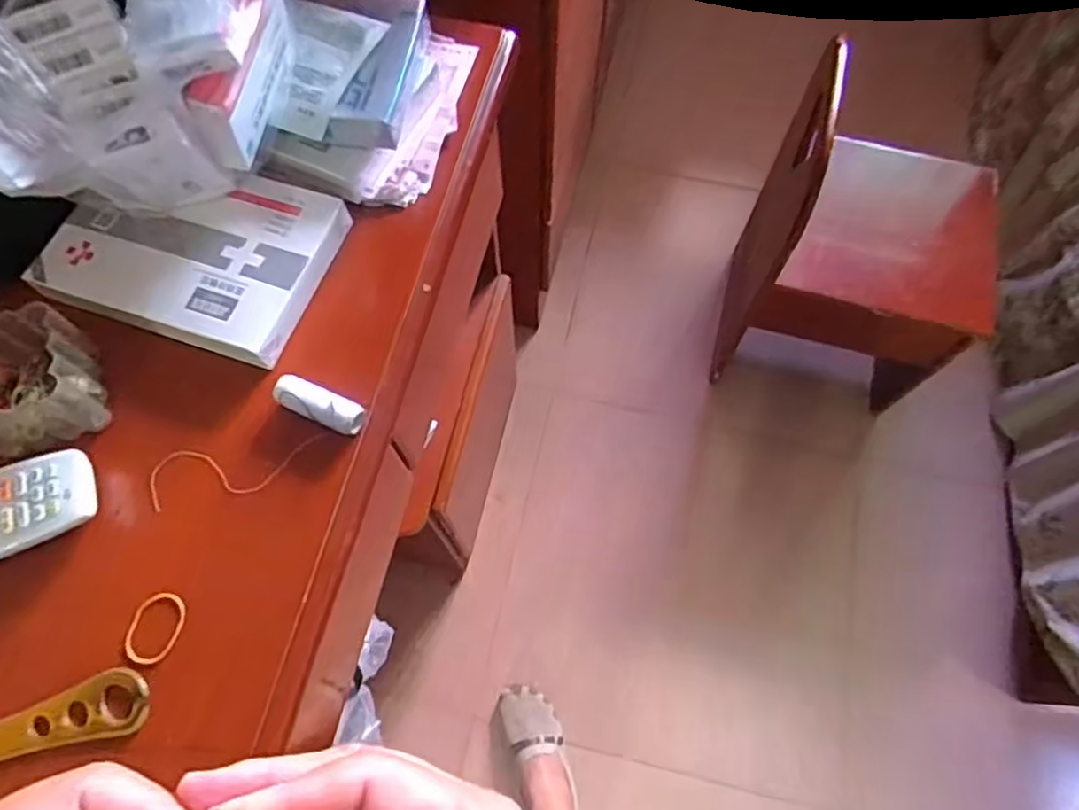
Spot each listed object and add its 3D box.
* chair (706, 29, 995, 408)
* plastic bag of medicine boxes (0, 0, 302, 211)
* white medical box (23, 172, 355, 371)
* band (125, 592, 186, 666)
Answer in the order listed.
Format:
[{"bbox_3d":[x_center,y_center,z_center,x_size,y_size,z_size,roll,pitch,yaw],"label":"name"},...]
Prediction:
[{"bbox_3d":[0.531,-0.242,1.141,0.355,0.607,0.331,9,69,3],"label":"chair"},{"bbox_3d":[-0.236,-0.203,0.374,0.204,0.169,0.125,-38,73,-14],"label":"plastic bag of medicine boxes"},{"bbox_3d":[-0.238,-0.110,0.451,0.174,0.025,0.128,20,70,5],"label":"white medical box"},{"bbox_3d":[-0.219,0.127,0.370,0.029,0.004,0.039,8,69,0],"label":"band"}]

